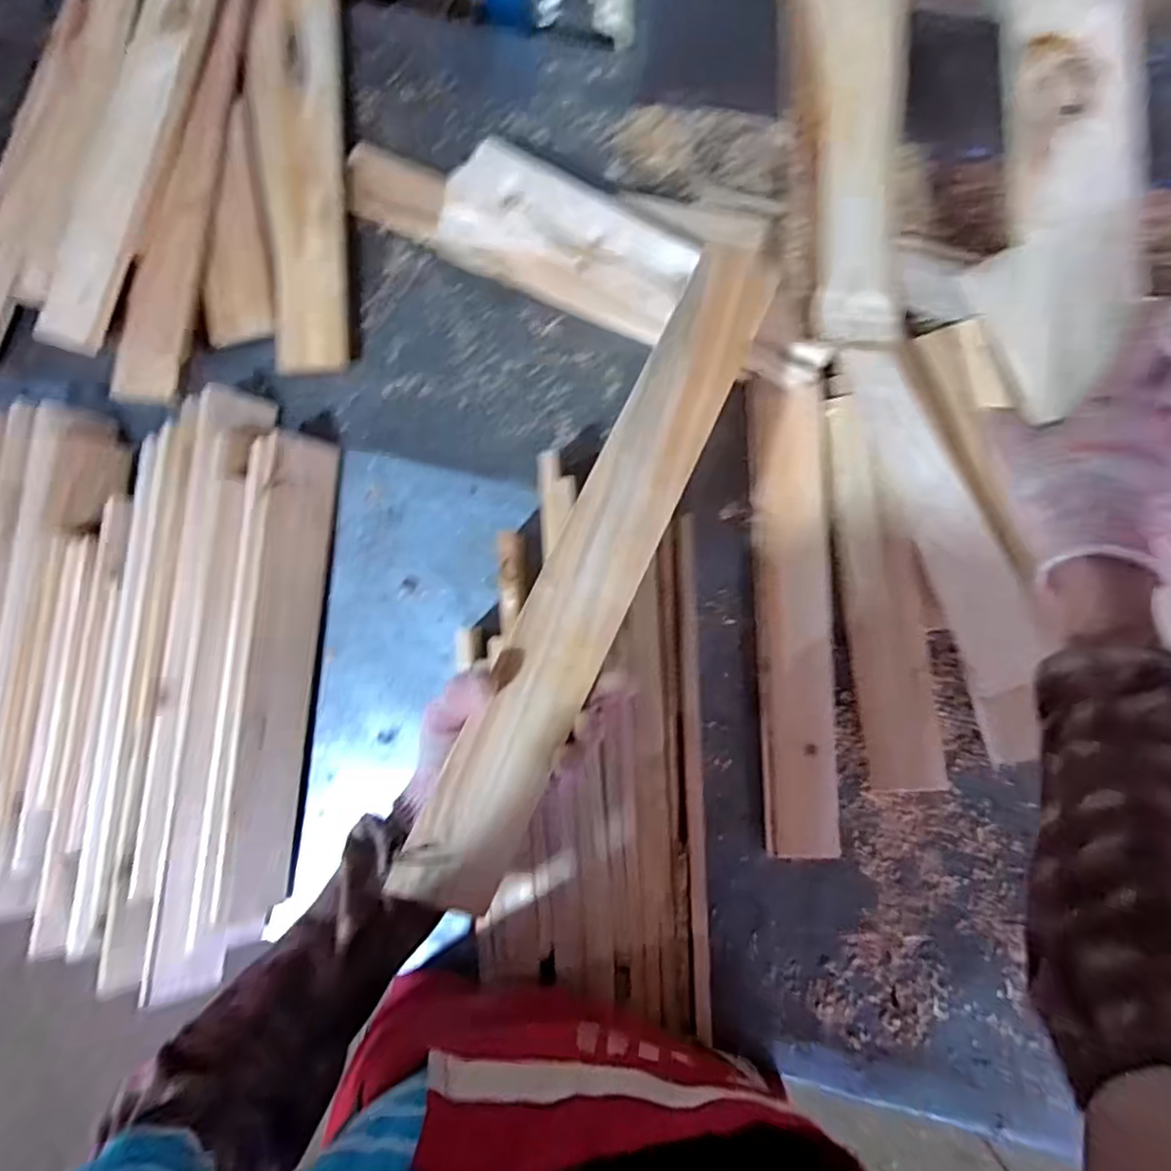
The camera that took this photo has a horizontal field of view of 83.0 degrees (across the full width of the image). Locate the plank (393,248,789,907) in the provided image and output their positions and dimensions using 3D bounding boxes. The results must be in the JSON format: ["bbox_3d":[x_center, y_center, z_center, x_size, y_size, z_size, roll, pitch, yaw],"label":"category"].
[{"bbox_3d":[0.016,-0.033,0.489,0.068,0.014,0.533,25,78,4],"label":"plank"}]

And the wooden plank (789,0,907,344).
[{"bbox_3d":[0.171,-0.394,0.433,0.071,0.026,0.480,-1,88,8],"label":"wooden plank"}]

